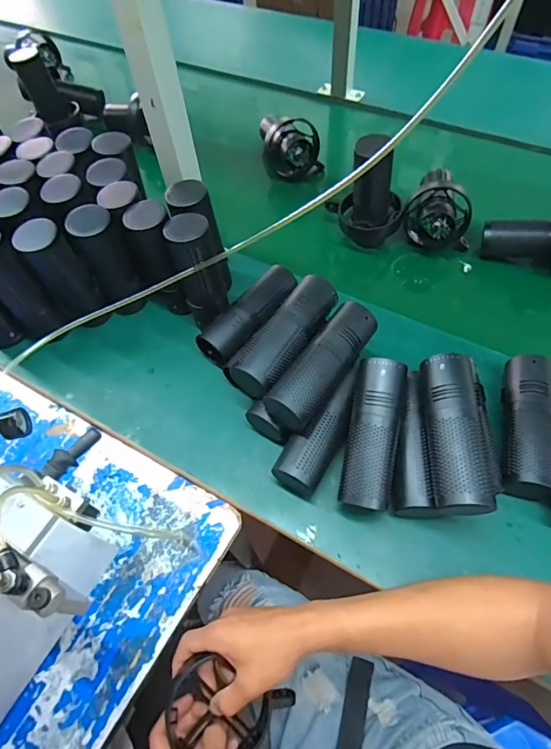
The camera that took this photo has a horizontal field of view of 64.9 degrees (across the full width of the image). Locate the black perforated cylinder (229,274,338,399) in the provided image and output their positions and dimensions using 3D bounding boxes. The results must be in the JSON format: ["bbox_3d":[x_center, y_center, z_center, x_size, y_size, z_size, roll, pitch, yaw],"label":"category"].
[{"bbox_3d":[0.013,-0.044,0.534,0.065,0.068,0.169,30,65,19],"label":"black perforated cylinder"}]

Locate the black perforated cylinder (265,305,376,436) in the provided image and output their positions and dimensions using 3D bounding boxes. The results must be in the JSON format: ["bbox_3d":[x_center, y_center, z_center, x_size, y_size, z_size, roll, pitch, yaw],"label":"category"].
[{"bbox_3d":[0.058,-0.011,0.503,0.057,0.056,0.163,36,67,22],"label":"black perforated cylinder"}]

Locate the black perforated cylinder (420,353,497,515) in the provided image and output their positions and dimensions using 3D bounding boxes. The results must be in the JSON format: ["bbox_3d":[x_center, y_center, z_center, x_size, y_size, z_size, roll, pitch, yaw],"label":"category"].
[{"bbox_3d":[0.188,0.063,0.461,0.054,0.054,0.164,2,59,4],"label":"black perforated cylinder"}]

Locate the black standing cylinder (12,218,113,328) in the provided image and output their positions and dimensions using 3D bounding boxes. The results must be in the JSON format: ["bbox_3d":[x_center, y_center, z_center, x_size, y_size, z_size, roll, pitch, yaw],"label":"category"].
[{"bbox_3d":[-0.285,-0.129,0.591,0.053,0.161,0.047,-37,64,-18],"label":"black standing cylinder"}]

